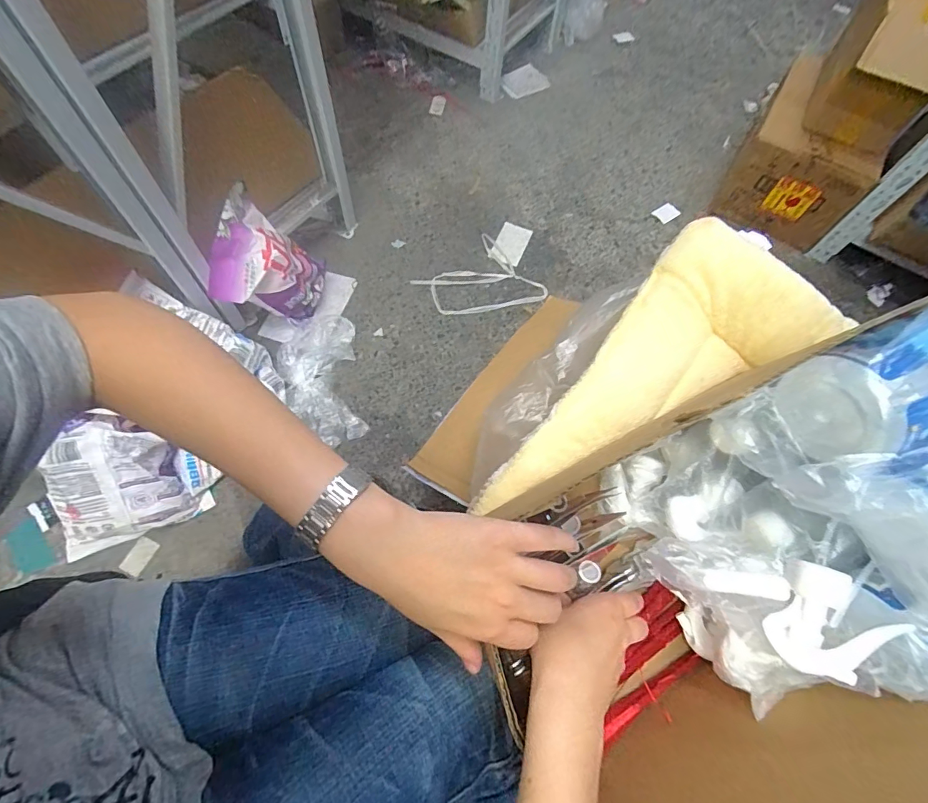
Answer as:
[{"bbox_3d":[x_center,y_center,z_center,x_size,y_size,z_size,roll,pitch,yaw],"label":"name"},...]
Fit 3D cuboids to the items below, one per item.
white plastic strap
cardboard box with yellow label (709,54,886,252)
[{"bbox_3d":[0.043,-0.271,1.062,0.240,0.014,0.230,-38,72,-19],"label":"white plastic strap"},{"bbox_3d":[0.868,-0.621,1.160,0.283,0.245,0.348,32,66,12],"label":"cardboard box with yellow label"}]

